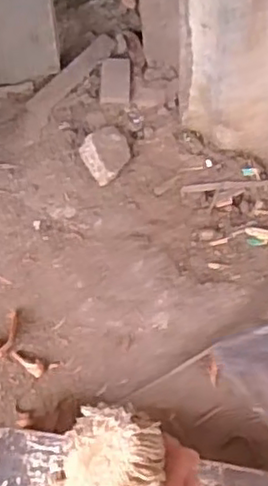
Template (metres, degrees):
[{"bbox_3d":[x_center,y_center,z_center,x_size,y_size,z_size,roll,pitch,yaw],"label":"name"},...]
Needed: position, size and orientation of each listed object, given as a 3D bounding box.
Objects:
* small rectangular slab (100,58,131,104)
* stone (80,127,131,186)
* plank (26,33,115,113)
[{"bbox_3d":[-0.020,-0.180,0.727,0.032,0.007,0.055,1,67,0],"label":"small rectangular slab"},{"bbox_3d":[-0.027,-0.095,0.688,0.054,0.021,0.049,-37,73,-15],"label":"stone"},{"bbox_3d":[-0.066,-0.185,0.725,0.024,0.009,0.128,38,72,14],"label":"plank"}]

